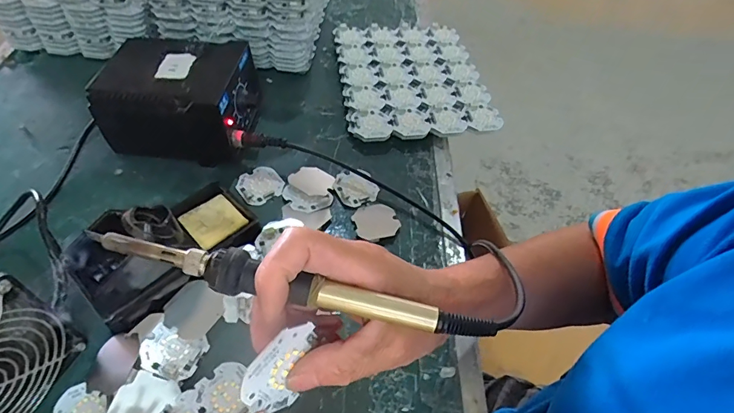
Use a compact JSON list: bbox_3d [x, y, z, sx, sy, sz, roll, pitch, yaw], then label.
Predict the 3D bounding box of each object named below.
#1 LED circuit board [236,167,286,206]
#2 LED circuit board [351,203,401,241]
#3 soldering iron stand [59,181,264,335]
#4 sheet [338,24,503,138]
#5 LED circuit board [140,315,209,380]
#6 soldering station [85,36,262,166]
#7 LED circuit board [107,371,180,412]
[{"bbox_3d":[-0.117,-0.024,0.470,0.047,0.004,0.047,-29,60,-25],"label":"LED circuit board"},{"bbox_3d":[0.010,0.015,0.449,0.046,0.006,0.048,-16,55,-17],"label":"LED circuit board"},{"bbox_3d":[-0.177,0.024,0.376,0.074,0.076,0.148,38,58,23],"label":"soldering iron stand"},{"bbox_3d":[0.056,-0.179,0.588,0.188,0.018,0.233,-6,53,-10],"label":"sheet"},{"bbox_3d":[-0.156,0.115,0.342,0.046,0.006,0.039,28,46,-2],"label":"LED circuit board"},{"bbox_3d":[-0.204,-0.121,0.479,0.147,0.093,0.111,6,52,0],"label":"soldering station"},{"bbox_3d":[-0.169,0.149,0.320,0.039,0.009,0.045,32,55,-7],"label":"LED circuit board"}]

